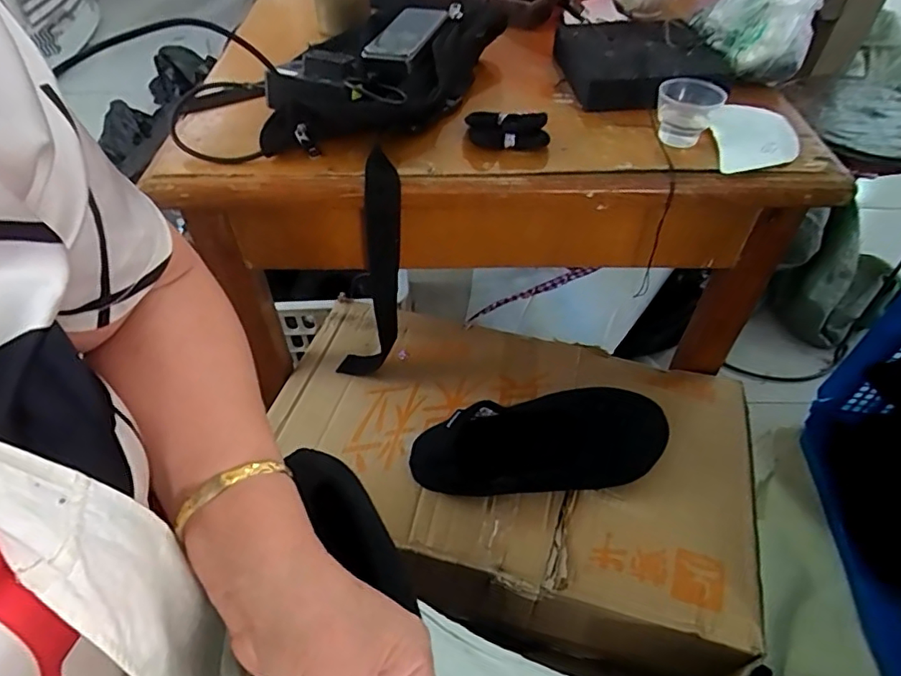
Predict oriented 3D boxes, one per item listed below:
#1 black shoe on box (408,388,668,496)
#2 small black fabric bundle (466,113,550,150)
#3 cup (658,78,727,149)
[{"bbox_3d":[0.091,0.114,0.584,0.263,0.056,0.100,-5,50,-5],"label":"black shoe on box"},{"bbox_3d":[0.051,-0.187,0.503,0.072,0.023,0.034,4,50,3],"label":"small black fabric bundle"},{"bbox_3d":[0.217,-0.209,0.507,0.052,0.050,0.050,0,50,0],"label":"cup"}]

